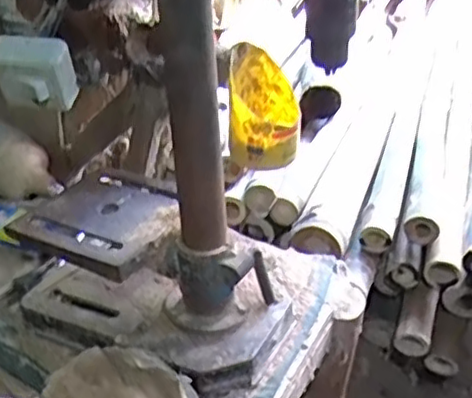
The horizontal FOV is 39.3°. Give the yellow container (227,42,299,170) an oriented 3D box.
[{"bbox_3d":[0.036,-0.116,0.849,0.092,0.131,0.103,3,31,2],"label":"yellow container"}]

